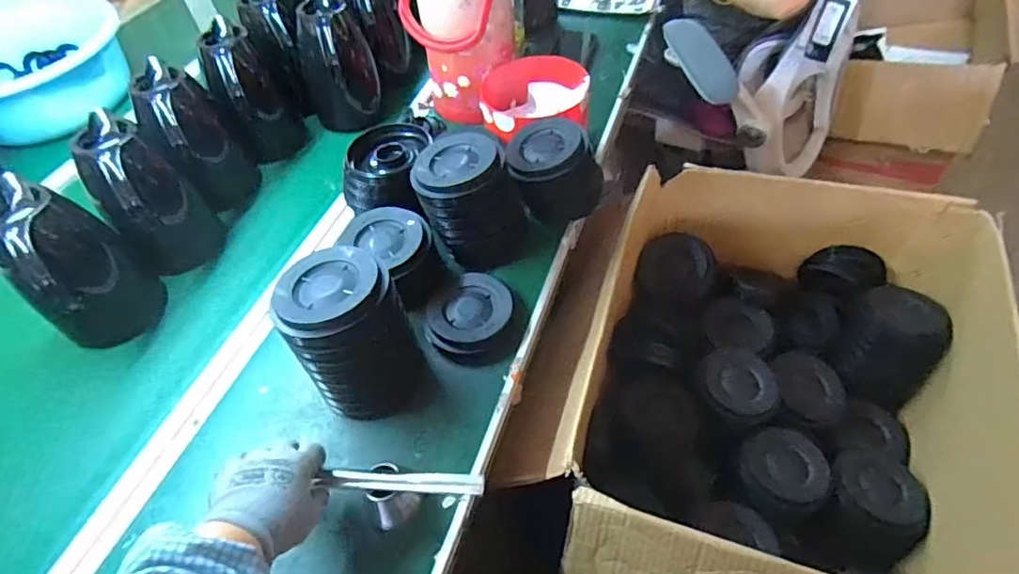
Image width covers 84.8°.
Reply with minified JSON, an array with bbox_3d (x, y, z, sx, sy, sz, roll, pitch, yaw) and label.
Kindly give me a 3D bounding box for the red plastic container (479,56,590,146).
[{"bbox_3d":[0.043,-0.278,0.898,0.166,0.107,0.168,7,52,12],"label":"red plastic container"}]

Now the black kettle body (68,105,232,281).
[{"bbox_3d":[-0.492,-0.117,0.777,0.111,0.203,0.129,-37,56,-22],"label":"black kettle body"}]

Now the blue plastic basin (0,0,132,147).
[{"bbox_3d":[-0.944,-0.428,1.111,0.377,0.125,0.384,-35,55,-21],"label":"blue plastic basin"}]

